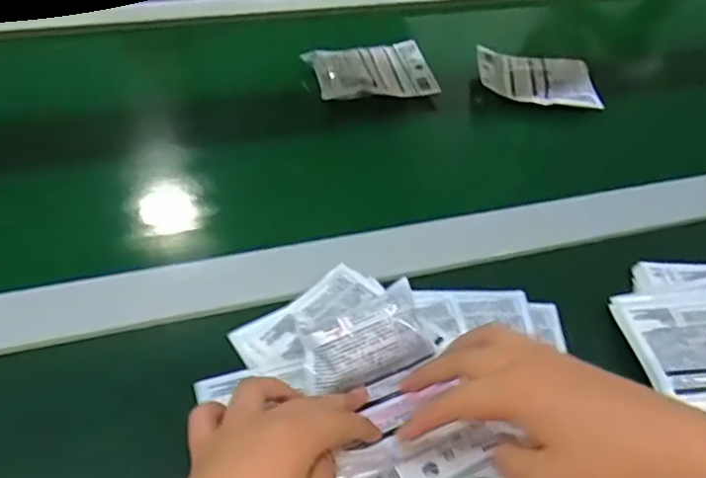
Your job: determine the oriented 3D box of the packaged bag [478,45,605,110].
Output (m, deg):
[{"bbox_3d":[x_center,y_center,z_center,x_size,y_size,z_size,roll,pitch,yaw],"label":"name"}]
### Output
[{"bbox_3d":[0.207,-0.182,0.704,0.134,0.015,0.094,12,46,7],"label":"packaged bag"}]

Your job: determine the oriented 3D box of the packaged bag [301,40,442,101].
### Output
[{"bbox_3d":[0.022,-0.192,0.703,0.136,0.023,0.097,-12,48,-16],"label":"packaged bag"}]

